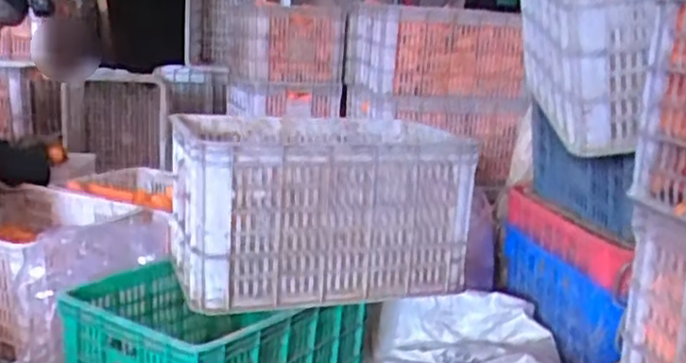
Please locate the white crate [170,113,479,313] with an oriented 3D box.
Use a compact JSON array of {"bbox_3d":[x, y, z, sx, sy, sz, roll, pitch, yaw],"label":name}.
[{"bbox_3d":[-0.059,0.036,1.359,0.486,0.269,0.364,-1,13,-18],"label":"white crate"}]

